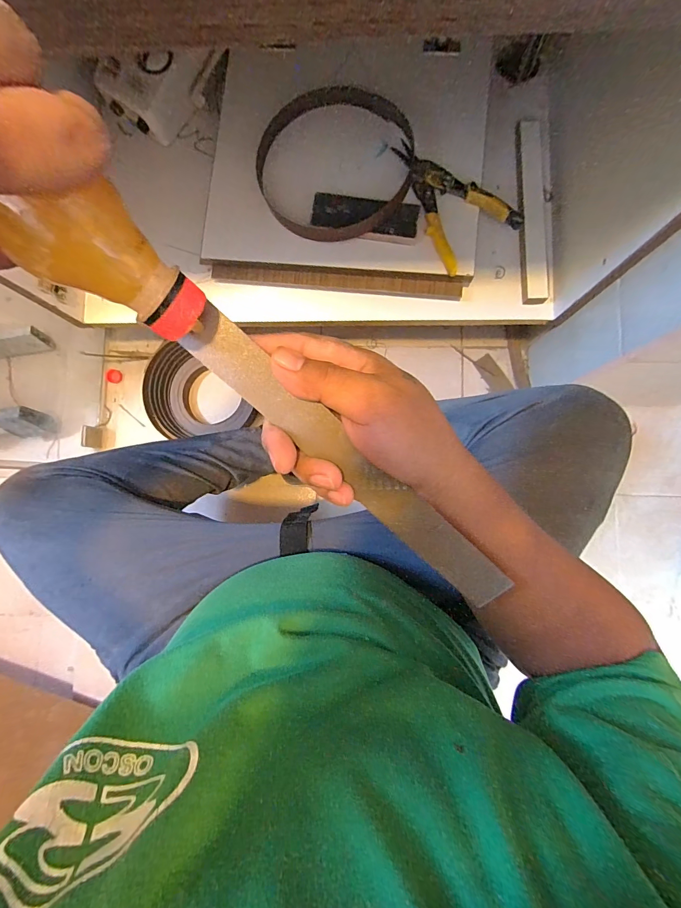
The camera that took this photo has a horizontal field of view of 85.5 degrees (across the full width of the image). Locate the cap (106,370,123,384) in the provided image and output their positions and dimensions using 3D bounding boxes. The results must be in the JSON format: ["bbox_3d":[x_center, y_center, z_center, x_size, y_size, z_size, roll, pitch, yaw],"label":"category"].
[{"bbox_3d":[-0.500,-0.172,0.819,0.030,0.016,0.028,0,86,4],"label":"cap"}]

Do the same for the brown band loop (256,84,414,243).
[{"bbox_3d":[-0.012,-0.477,0.590,0.250,0.026,0.260,2,86,4],"label":"brown band loop"}]

